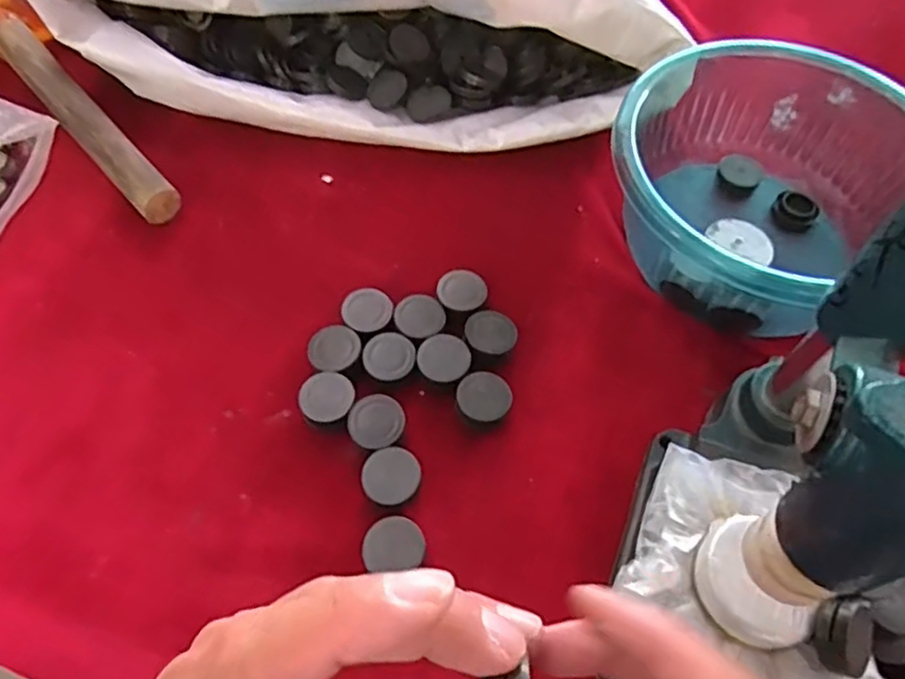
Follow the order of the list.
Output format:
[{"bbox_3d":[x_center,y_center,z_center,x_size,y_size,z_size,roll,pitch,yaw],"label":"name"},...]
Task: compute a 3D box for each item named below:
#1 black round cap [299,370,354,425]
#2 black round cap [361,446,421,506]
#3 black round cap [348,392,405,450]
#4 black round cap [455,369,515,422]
[{"bbox_3d":[-0.076,0.034,0.404,0.031,0.009,0.035,-6,59,-6],"label":"black round cap"},{"bbox_3d":[-0.035,0.077,0.379,0.032,0.005,0.032,1,58,-1],"label":"black round cap"},{"bbox_3d":[-0.044,0.048,0.394,0.032,0.004,0.034,1,58,-1],"label":"black round cap"},{"bbox_3d":[0.020,0.035,0.410,0.032,0.005,0.031,1,58,-1],"label":"black round cap"}]

